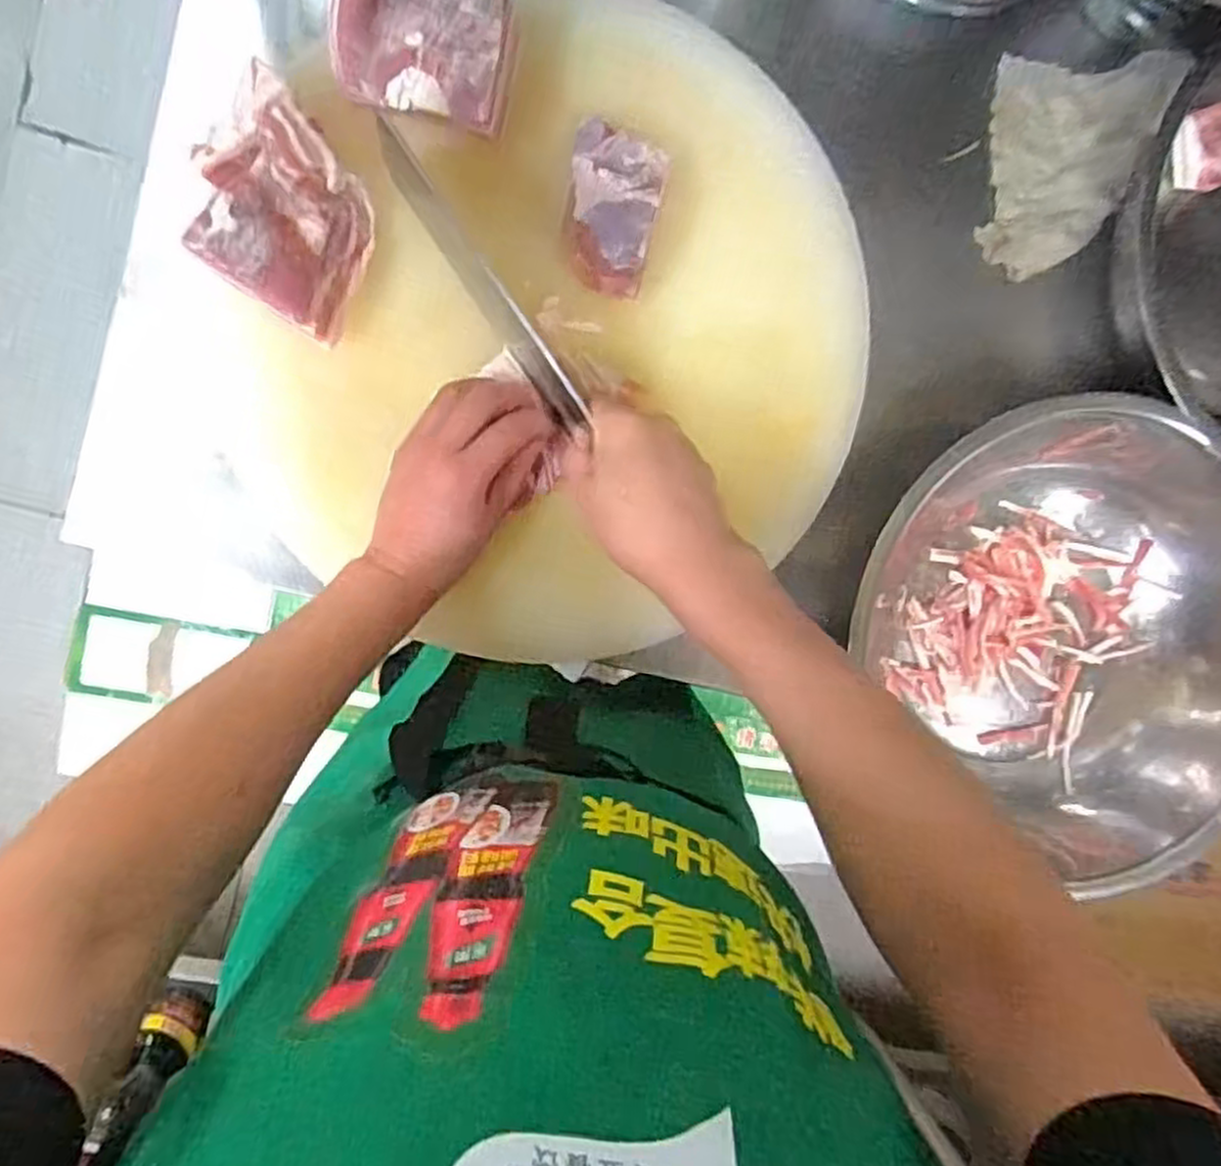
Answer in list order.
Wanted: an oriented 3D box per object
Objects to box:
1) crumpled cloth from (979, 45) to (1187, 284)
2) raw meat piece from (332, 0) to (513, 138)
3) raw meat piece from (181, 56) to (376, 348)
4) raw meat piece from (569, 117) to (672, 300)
[{"bbox_3d":[0.374,-0.336,0.629,0.128,0.020,0.167,6,94,11],"label":"crumpled cloth"},{"bbox_3d":[-0.116,-0.323,0.468,0.108,0.032,0.074,12,93,-9],"label":"raw meat piece"},{"bbox_3d":[-0.197,-0.228,0.472,0.120,0.046,0.110,35,90,-9],"label":"raw meat piece"},{"bbox_3d":[0.002,-0.248,0.514,0.065,0.048,0.103,11,93,-9],"label":"raw meat piece"}]

